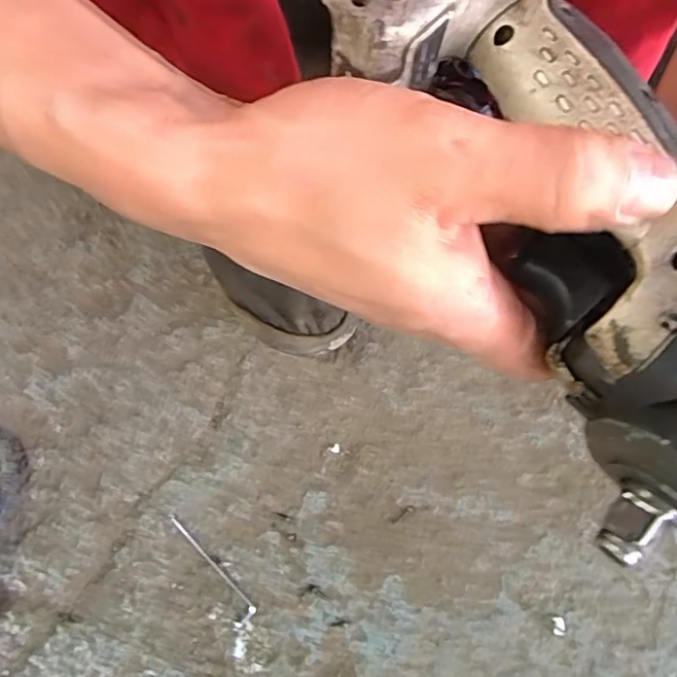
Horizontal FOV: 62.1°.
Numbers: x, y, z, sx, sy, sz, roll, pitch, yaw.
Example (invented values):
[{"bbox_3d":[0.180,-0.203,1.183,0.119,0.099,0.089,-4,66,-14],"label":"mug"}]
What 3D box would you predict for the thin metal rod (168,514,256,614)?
[{"bbox_3d":[-0.089,0.156,0.391,0.088,0.004,0.004,42,74,15],"label":"thin metal rod"}]

